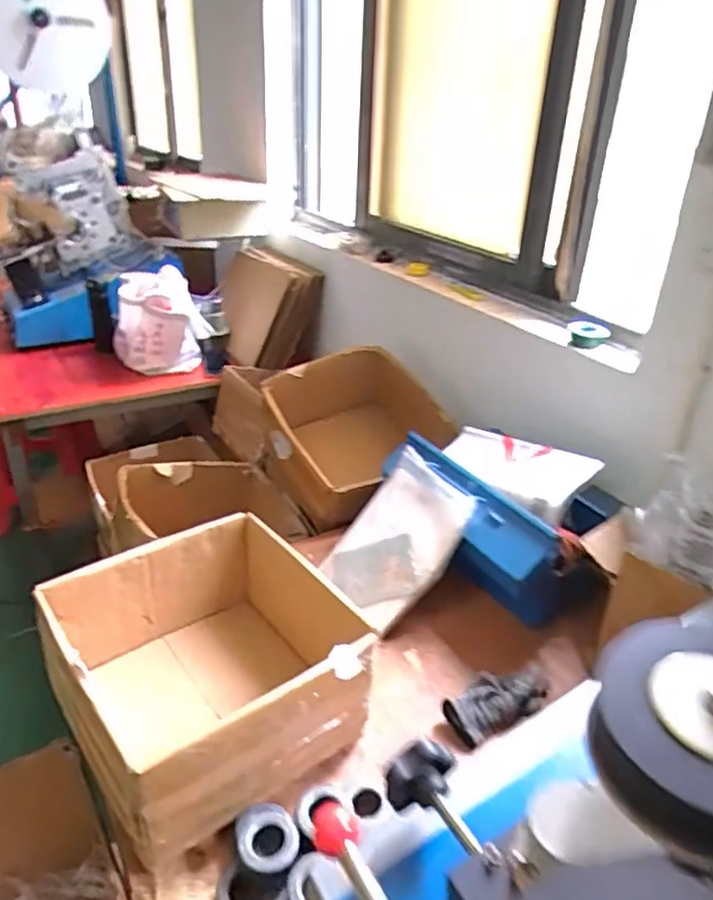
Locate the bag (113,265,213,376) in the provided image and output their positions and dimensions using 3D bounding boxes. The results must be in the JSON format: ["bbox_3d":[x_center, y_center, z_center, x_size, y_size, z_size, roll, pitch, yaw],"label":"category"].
[{"bbox_3d":[-0.539,-0.325,1.805,0.255,0.280,0.166,-7,30,-16],"label":"bag"}]

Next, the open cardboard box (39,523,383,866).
[{"bbox_3d":[-0.196,0.275,0.838,0.322,0.175,0.334,-19,35,-33],"label":"open cardboard box"}]

